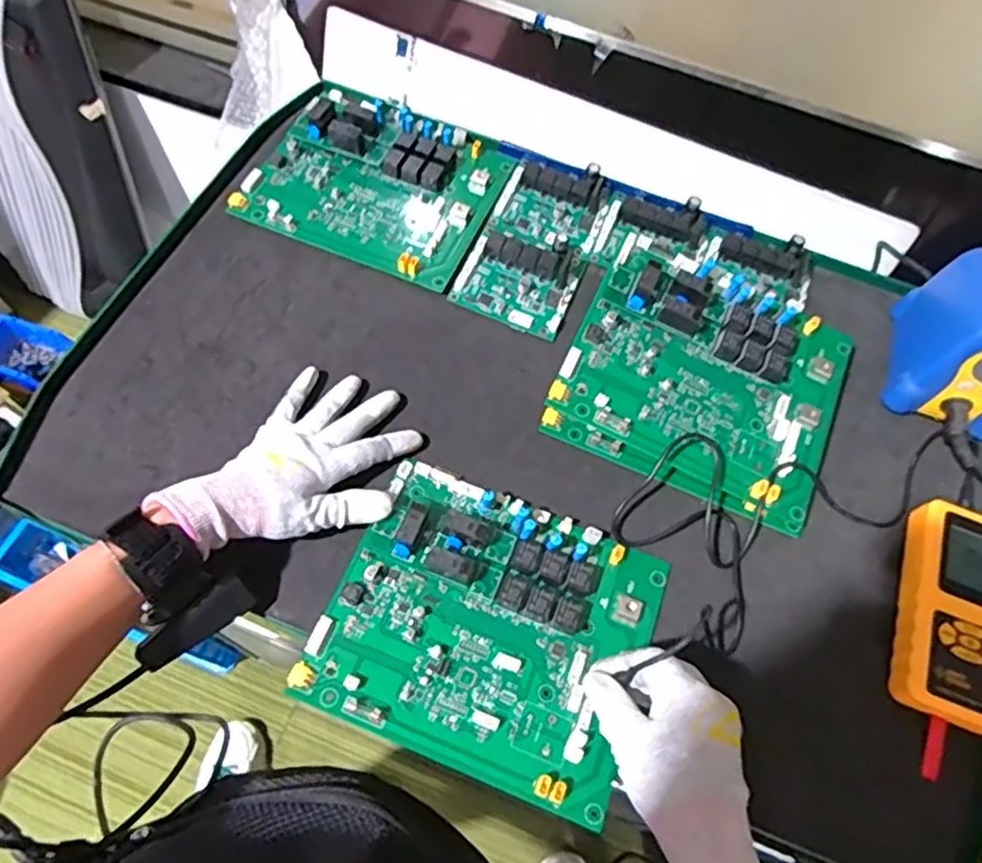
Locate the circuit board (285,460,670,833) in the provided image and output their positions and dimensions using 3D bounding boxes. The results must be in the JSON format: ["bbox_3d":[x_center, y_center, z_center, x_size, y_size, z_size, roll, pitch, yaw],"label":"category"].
[{"bbox_3d":[0.000,0.121,0.429,0.198,0.032,0.170,20,63,7],"label":"circuit board"}]

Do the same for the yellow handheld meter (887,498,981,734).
[{"bbox_3d":[0.317,0.123,0.456,0.071,0.031,0.143,19,63,6],"label":"yellow handheld meter"}]

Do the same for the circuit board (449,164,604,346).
[{"bbox_3d":[0.040,-0.166,0.582,0.094,0.022,0.169,21,63,7],"label":"circuit board"}]

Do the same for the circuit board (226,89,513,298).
[{"bbox_3d":[-0.100,-0.224,0.598,0.205,0.029,0.167,20,63,7],"label":"circuit board"}]

